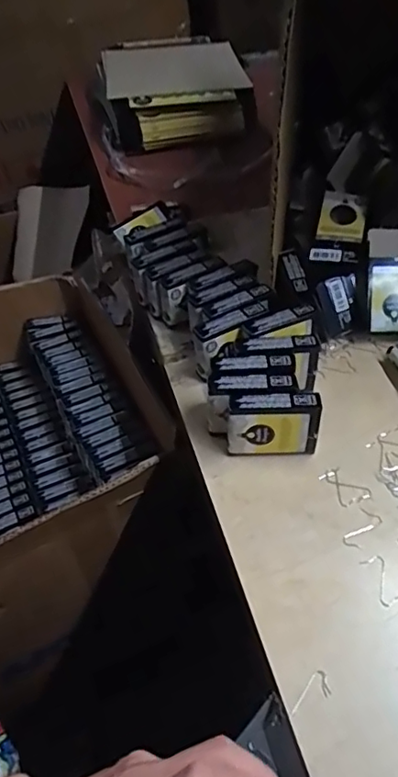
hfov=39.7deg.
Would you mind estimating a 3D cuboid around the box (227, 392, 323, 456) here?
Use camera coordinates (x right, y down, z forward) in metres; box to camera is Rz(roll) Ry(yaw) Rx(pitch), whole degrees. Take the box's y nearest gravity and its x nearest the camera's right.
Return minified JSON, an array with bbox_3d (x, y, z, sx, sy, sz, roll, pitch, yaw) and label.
[{"bbox_3d":[0.060,0.032,0.447,0.072,0.058,0.022,-4,45,0],"label":"box"}]

